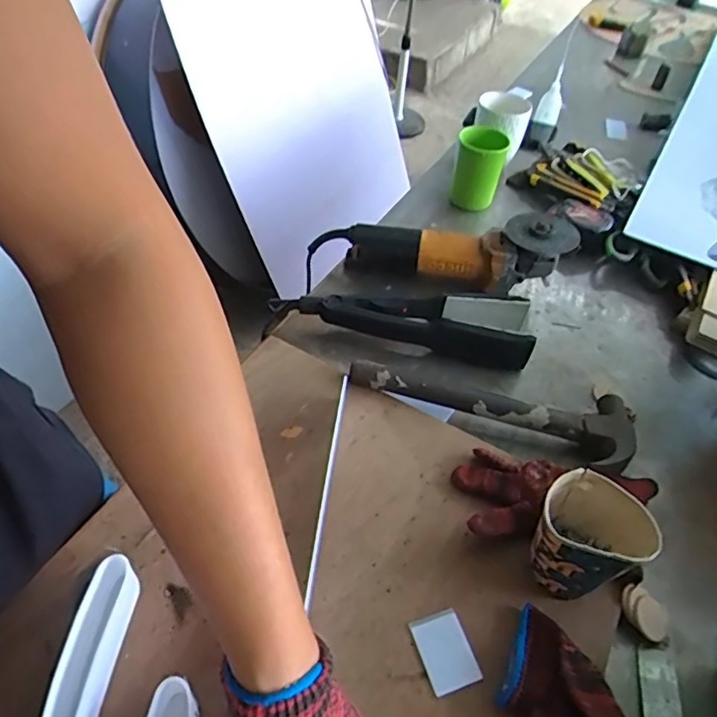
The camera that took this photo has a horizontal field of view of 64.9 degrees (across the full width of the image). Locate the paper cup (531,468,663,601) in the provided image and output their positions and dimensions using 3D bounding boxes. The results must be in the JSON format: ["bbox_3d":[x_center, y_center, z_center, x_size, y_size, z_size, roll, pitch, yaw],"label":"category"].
[{"bbox_3d":[0.179,0.147,0.450,0.080,0.089,0.065,29,52,21],"label":"paper cup"}]

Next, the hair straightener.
[{"bbox_3d":[0.054,-0.037,0.657,0.282,0.040,0.077,4,47,-1],"label":"hair straightener"}]

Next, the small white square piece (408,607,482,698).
[{"bbox_3d":[0.066,0.226,0.437,0.039,0.005,0.054,-12,49,-15],"label":"small white square piece"}]

